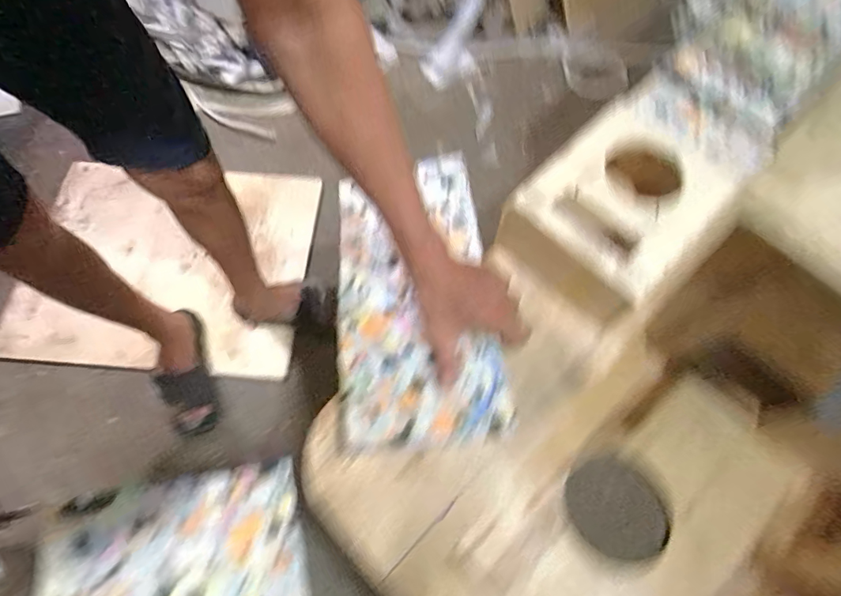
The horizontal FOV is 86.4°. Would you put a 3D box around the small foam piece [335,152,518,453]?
[{"bbox_3d":[-0.012,-0.015,0.518,0.173,0.026,0.348,-10,61,6],"label":"small foam piece"}]

